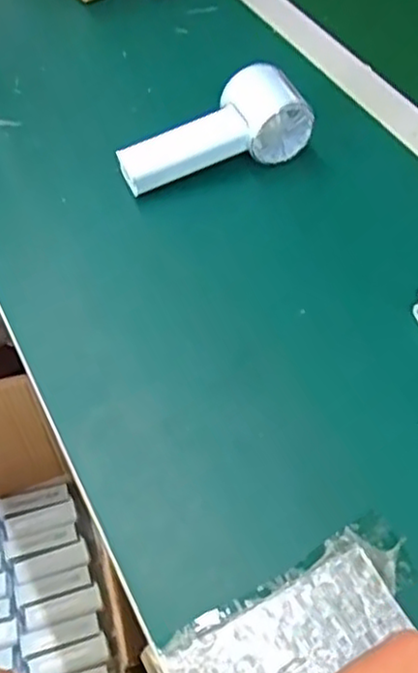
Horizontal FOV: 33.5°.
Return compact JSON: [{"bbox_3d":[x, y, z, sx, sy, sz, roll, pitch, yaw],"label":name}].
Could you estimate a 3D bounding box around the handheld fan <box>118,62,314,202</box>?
[{"bbox_3d":[0.001,-0.161,0.538,0.147,0.056,0.047,-17,54,-12],"label":"handheld fan"}]

